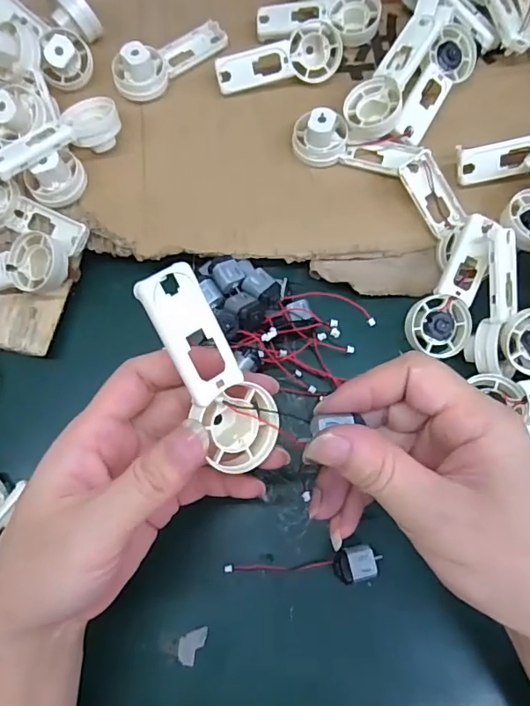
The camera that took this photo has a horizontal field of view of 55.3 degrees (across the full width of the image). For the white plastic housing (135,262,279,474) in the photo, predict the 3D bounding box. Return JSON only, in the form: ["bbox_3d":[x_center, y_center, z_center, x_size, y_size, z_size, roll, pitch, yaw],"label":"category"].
[{"bbox_3d":[-0.024,0.007,0.219,0.033,0.025,0.093,-29,117,-7],"label":"white plastic housing"}]

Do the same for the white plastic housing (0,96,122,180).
[{"bbox_3d":[-0.142,-0.144,0.347,0.093,0.024,0.037,-37,74,-23],"label":"white plastic housing"}]

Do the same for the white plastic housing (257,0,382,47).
[{"bbox_3d":[0.041,-0.255,0.388,0.092,0.016,0.034,-6,74,0],"label":"white plastic housing"}]

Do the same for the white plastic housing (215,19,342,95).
[{"bbox_3d":[0.009,-0.218,0.378,0.092,0.037,0.022,-16,32,-4],"label":"white plastic housing"}]

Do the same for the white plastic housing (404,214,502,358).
[{"bbox_3d":[0.122,-0.042,0.325,0.041,0.014,0.092,23,96,9],"label":"white plastic housing"}]

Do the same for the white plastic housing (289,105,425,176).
[{"bbox_3d":[0.064,-0.150,0.357,0.088,0.027,0.033,9,74,4],"label":"white plastic housing"}]

